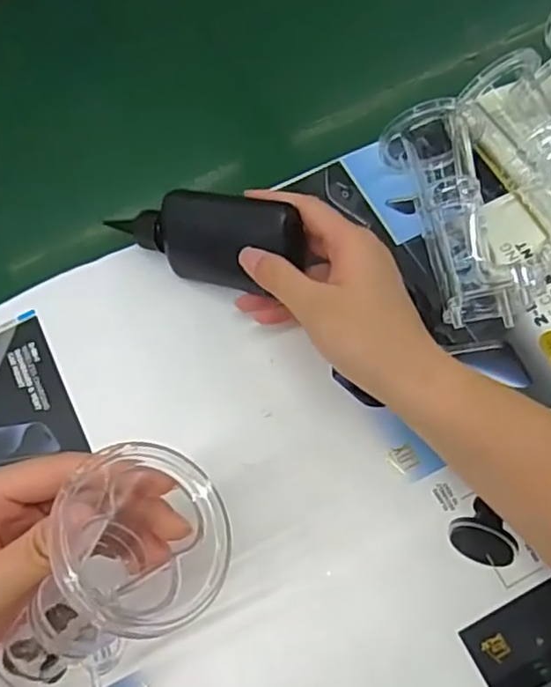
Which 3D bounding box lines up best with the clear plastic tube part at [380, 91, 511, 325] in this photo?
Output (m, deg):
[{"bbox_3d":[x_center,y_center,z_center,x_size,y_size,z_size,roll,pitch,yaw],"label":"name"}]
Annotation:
[{"bbox_3d":[0.108,-0.078,0.411,0.049,0.047,0.143,-14,81,-4],"label":"clear plastic tube part"}]

